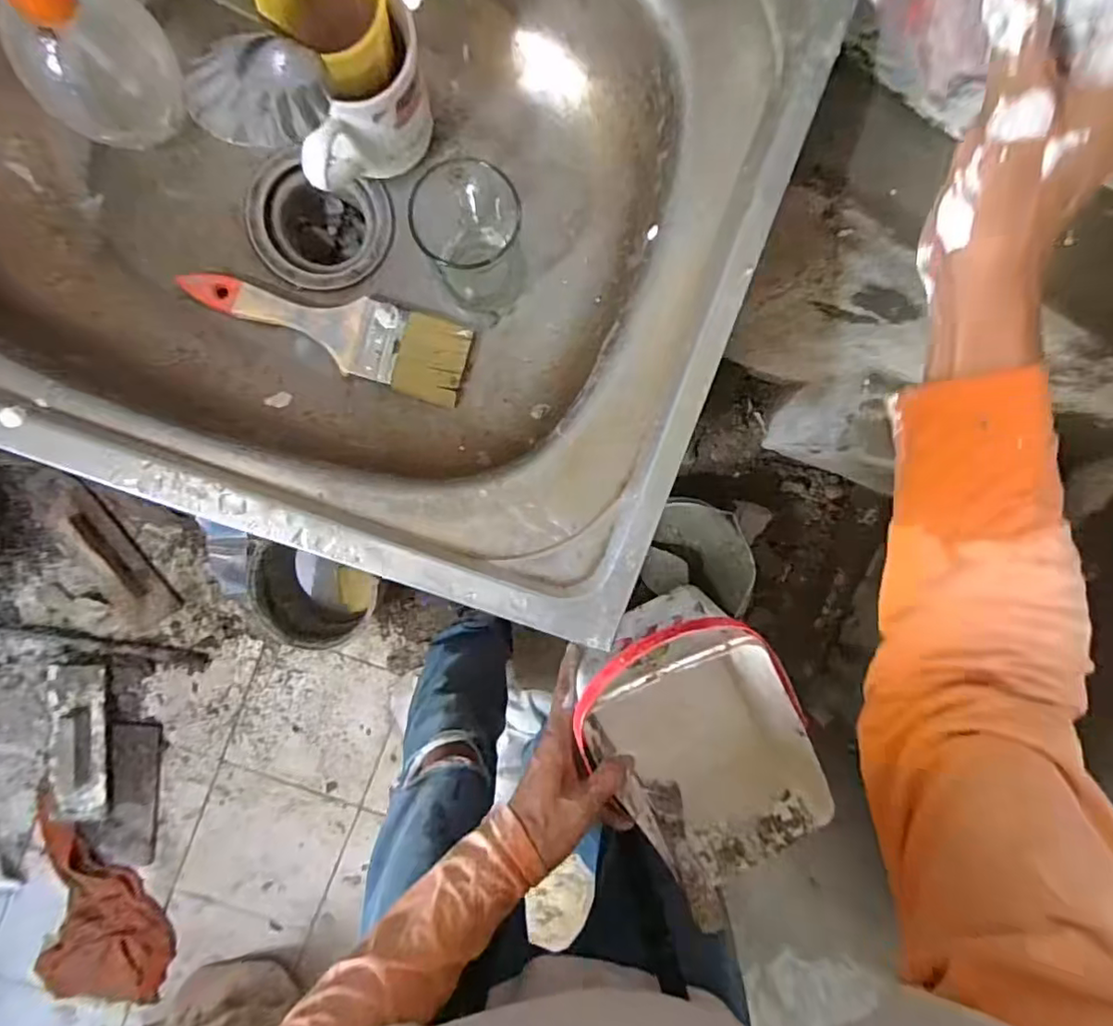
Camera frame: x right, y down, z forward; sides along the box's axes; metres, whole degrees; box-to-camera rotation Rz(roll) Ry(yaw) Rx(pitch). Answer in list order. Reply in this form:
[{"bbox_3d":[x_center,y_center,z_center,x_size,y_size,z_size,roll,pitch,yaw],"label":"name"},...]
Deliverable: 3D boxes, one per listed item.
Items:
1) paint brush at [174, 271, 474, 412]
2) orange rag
[{"bbox_3d":[-0.169,-0.139,0.452,0.205,0.023,0.059,16,95,-7],"label":"paint brush"},{"bbox_3d":[-0.935,0.808,1.234,0.276,0.035,0.466,8,95,-6],"label":"orange rag"}]

